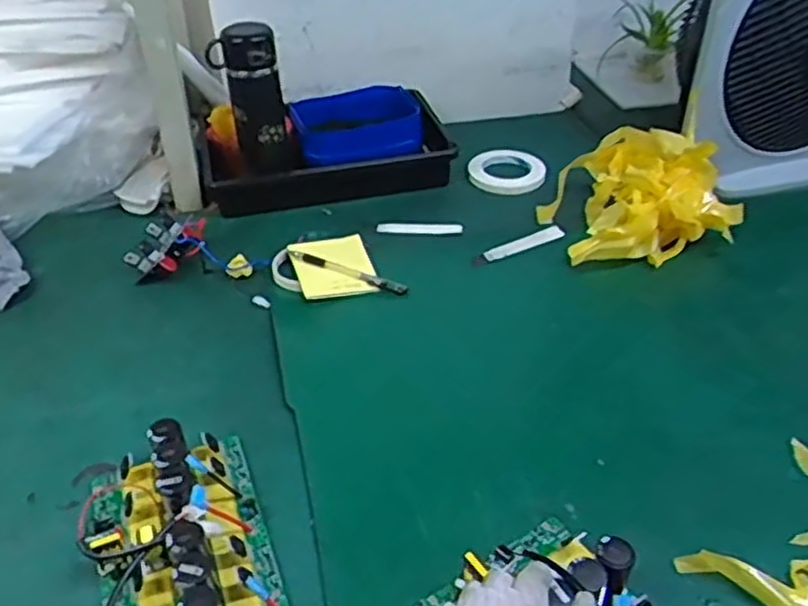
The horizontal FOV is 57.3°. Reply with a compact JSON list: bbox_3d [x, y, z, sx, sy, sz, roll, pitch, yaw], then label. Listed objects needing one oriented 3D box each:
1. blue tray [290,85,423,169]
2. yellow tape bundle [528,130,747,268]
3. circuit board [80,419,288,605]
[{"bbox_3d":[-0.072,-0.270,1.145,0.194,0.060,0.140,-5,38,-5],"label":"blue tray"},{"bbox_3d":[0.297,-0.144,0.956,0.212,0.117,0.191,-7,38,-7],"label":"yellow tape bundle"},{"bbox_3d":[-0.185,0.198,0.603,0.144,0.057,0.245,-15,40,-17],"label":"circuit board"}]

